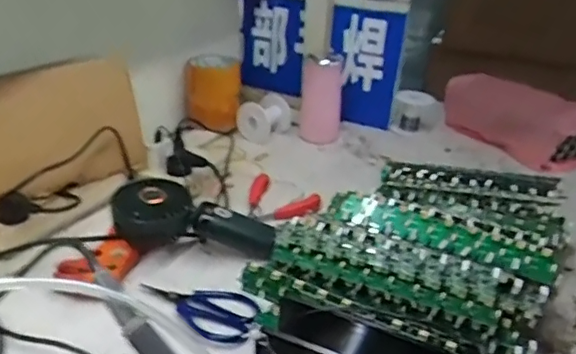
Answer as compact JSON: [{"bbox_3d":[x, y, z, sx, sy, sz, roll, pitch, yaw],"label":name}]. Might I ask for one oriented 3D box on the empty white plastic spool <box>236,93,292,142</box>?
[{"bbox_3d":[-0.037,-0.099,0.940,0.065,0.065,0.084,18,30,24],"label":"empty white plastic spool"}]

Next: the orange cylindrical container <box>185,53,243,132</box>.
[{"bbox_3d":[-0.121,-0.136,0.916,0.087,0.096,0.079,0,28,-9],"label":"orange cylindrical container"}]

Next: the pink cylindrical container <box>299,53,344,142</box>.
[{"bbox_3d":[0.057,-0.128,0.921,0.068,0.132,0.062,5,27,1],"label":"pink cylindrical container"}]

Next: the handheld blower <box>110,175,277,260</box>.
[{"bbox_3d":[-0.107,0.053,0.633,0.179,0.053,0.073,16,25,-11],"label":"handheld blower"}]

